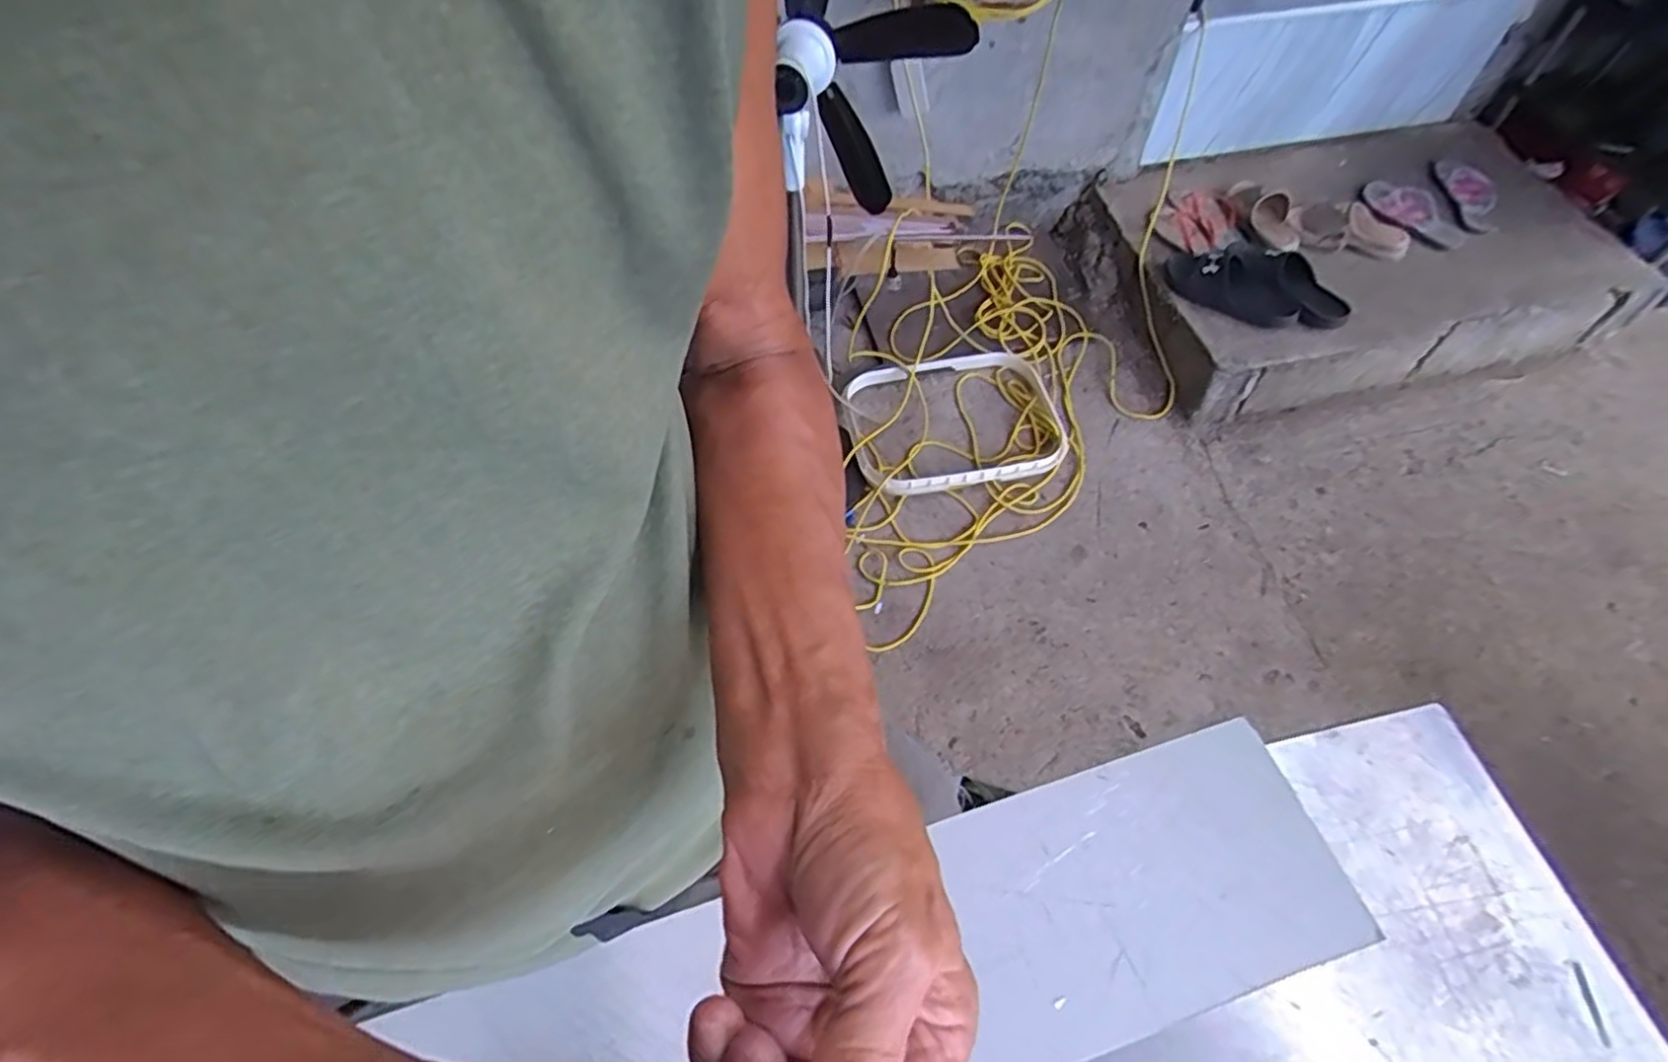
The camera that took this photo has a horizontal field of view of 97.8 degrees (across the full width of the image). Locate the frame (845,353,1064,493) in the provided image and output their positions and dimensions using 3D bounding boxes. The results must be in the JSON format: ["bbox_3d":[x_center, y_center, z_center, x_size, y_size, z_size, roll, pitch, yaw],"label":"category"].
[{"bbox_3d":[0.262,-0.240,1.559,0.439,0.049,0.342,-11,58,-6],"label":"frame"}]

